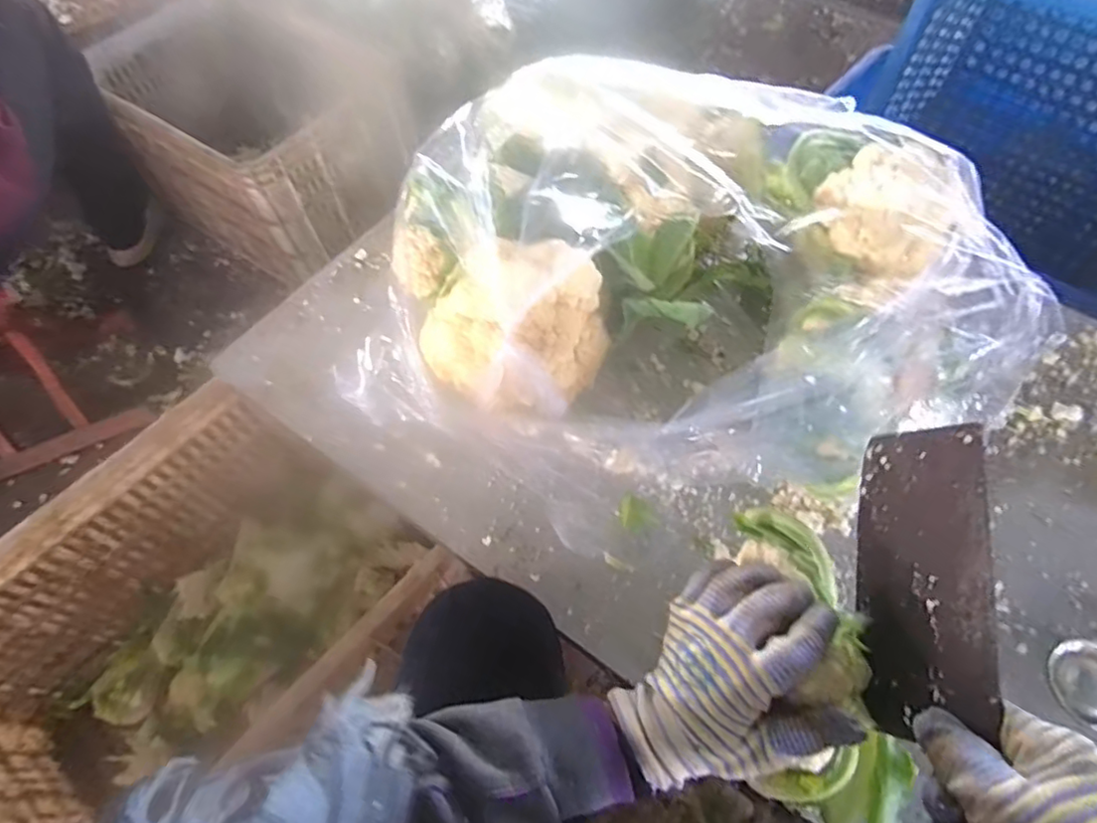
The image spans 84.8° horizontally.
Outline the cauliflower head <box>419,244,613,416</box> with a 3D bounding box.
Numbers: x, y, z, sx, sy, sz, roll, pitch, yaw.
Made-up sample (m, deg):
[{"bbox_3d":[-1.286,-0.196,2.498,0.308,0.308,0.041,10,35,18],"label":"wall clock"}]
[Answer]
[{"bbox_3d":[-0.028,-0.076,0.530,0.132,0.111,0.132,-1,60,2],"label":"cauliflower head"}]

